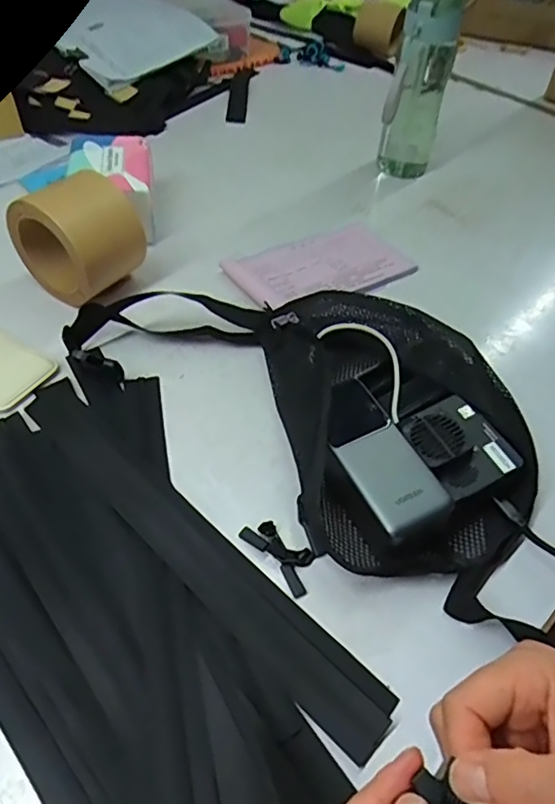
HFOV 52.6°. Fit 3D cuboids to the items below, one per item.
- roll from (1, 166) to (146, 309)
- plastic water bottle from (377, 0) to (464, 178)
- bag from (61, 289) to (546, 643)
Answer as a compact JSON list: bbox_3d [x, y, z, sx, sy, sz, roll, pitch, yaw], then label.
[{"bbox_3d":[-0.191,-0.157,0.539,0.110,0.107,0.076,27,53,18],"label":"roll"},{"bbox_3d":[0.181,-0.406,0.716,0.068,0.218,0.059,19,51,12],"label":"plastic water bottle"},{"bbox_3d":[0.046,-0.019,0.476,0.424,0.051,0.247,34,56,23],"label":"bag"}]

